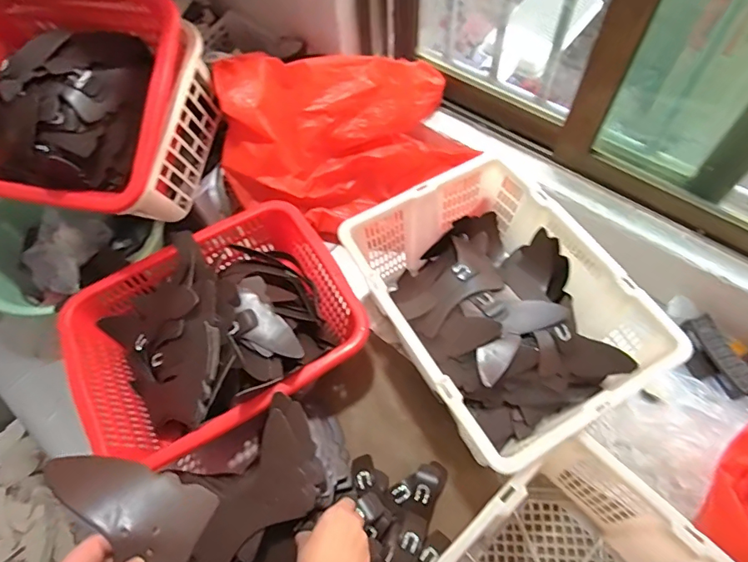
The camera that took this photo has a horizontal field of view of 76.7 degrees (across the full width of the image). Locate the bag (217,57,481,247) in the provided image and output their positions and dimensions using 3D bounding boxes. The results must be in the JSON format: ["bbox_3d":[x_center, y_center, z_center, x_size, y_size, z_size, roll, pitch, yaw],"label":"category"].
[{"bbox_3d":[-0.050,-0.246,0.809,0.390,0.243,0.198,-11,60,-3],"label":"bag"}]

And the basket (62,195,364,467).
[{"bbox_3d":[-0.232,0.078,0.717,0.394,0.127,0.307,-28,63,-12],"label":"basket"}]

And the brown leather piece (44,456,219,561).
[{"bbox_3d":[-0.188,0.227,0.366,0.120,0.033,0.191,-14,61,-4],"label":"brown leather piece"}]

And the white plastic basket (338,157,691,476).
[{"bbox_3d":[0.170,0.044,0.688,0.289,0.169,0.381,-28,62,-12],"label":"white plastic basket"}]

